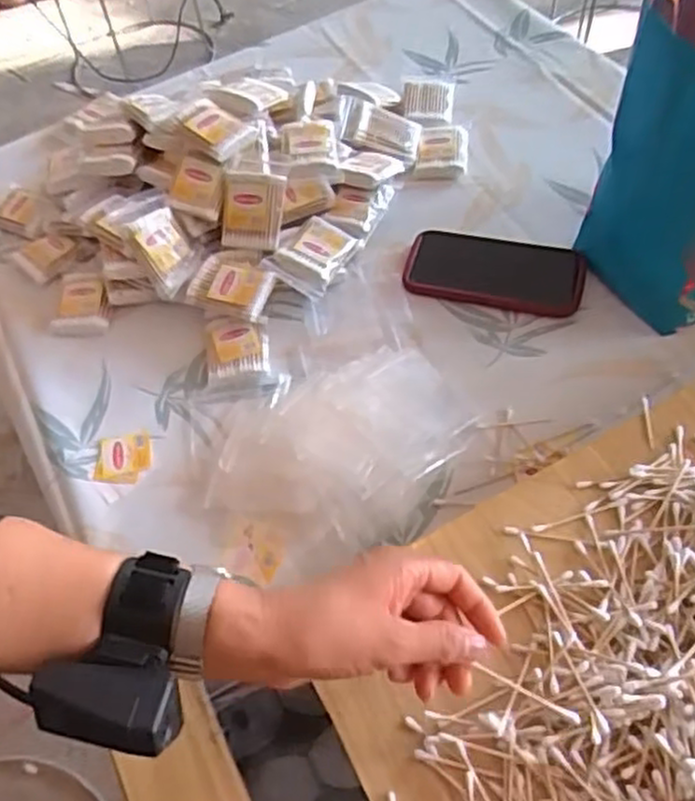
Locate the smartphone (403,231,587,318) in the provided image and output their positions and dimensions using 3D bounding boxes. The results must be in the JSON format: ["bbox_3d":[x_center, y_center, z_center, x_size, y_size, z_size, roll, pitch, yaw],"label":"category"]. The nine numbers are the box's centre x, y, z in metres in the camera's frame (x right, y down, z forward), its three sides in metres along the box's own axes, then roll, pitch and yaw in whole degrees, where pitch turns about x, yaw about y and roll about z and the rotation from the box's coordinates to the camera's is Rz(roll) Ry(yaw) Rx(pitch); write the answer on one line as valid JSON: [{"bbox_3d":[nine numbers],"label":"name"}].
[{"bbox_3d":[0.146,-0.128,0.731,0.170,0.018,0.087,11,58,12],"label":"smartphone"}]

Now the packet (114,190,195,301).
[{"bbox_3d":[-0.179,-0.152,0.714,0.057,0.021,0.099,-33,95,-26],"label":"packet"}]

